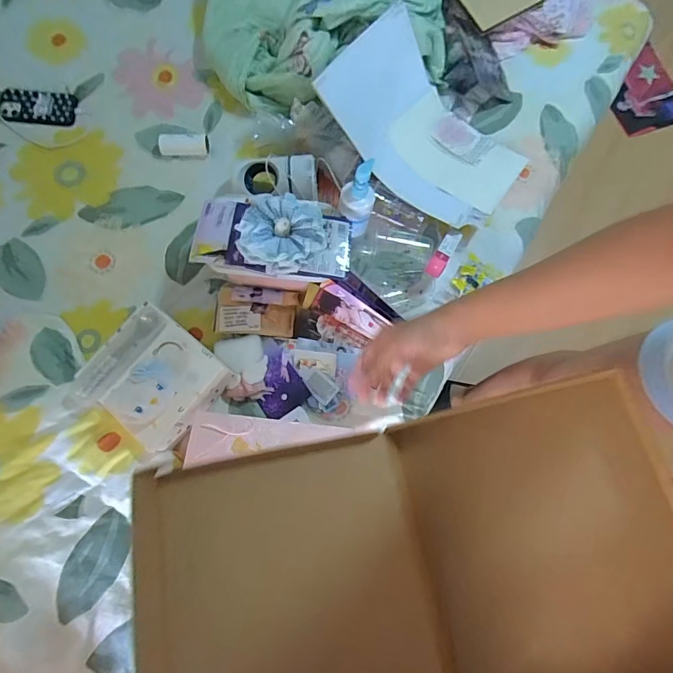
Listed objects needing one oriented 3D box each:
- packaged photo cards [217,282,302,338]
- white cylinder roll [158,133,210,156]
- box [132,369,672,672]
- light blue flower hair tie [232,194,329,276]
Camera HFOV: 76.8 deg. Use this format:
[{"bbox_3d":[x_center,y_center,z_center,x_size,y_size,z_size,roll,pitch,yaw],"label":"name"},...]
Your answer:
[{"bbox_3d":[-0.161,-0.054,0.854,0.154,0.029,0.104,6,76,-2],"label":"packaged photo cards"},{"bbox_3d":[-0.340,-0.430,0.942,0.109,0.040,0.051,0,76,-4],"label":"white cylinder roll"},{"bbox_3d":[0.087,0.238,0.420,0.504,0.133,0.296,-11,78,-4],"label":"box"},{"bbox_3d":[-0.093,-0.179,0.718,0.149,0.044,0.139,-7,77,-6],"label":"light blue flower hair tie"}]

